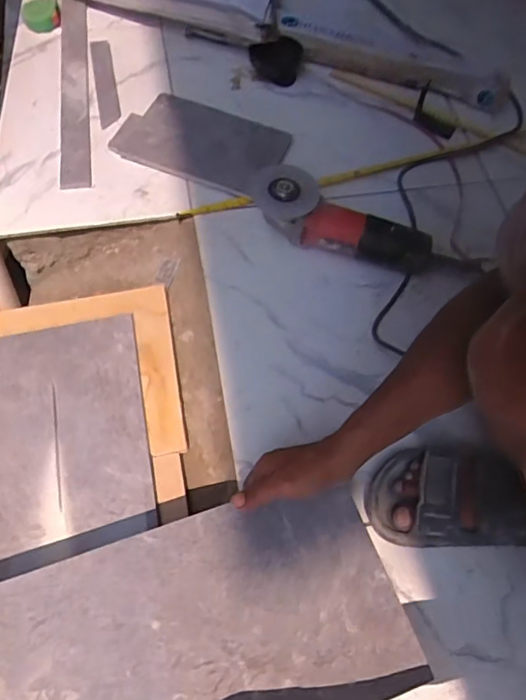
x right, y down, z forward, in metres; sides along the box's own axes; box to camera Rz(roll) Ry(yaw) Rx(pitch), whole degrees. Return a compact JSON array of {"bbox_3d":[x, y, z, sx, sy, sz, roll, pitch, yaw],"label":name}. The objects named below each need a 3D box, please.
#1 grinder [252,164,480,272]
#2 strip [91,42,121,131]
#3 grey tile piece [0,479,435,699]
[{"bbox_3d":[0.134,-0.170,0.760,0.317,0.091,0.086,23,63,10],"label":"grinder"},{"bbox_3d":[-0.288,-0.493,0.959,0.037,0.008,0.221,-8,67,-13],"label":"strip"},{"bbox_3d":[-0.133,0.280,0.467,0.526,0.017,0.211,-16,58,-11],"label":"grey tile piece"}]

